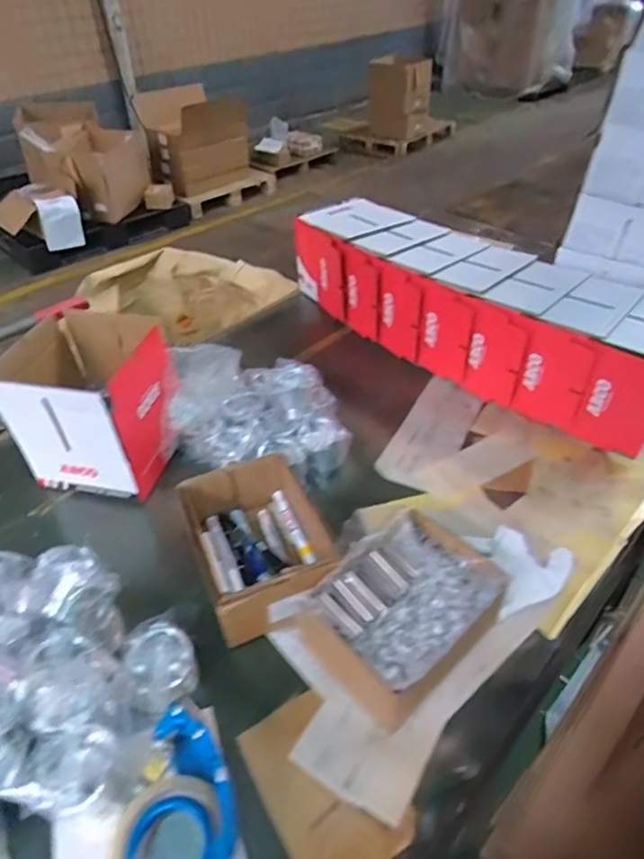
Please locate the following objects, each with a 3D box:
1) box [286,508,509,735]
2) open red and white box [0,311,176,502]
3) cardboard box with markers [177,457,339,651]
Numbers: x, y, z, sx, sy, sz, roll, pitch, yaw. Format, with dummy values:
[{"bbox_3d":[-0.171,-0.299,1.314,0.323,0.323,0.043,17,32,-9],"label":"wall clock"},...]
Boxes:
[{"bbox_3d":[0.092,0.206,0.621,0.201,0.084,0.165,-31,49,-28],"label":"box"},{"bbox_3d":[-0.328,-0.044,0.825,0.183,0.184,0.207,8,42,11],"label":"open red and white box"},{"bbox_3d":[-0.079,0.144,0.697,0.148,0.088,0.207,-16,43,-16],"label":"cardboard box with markers"}]

